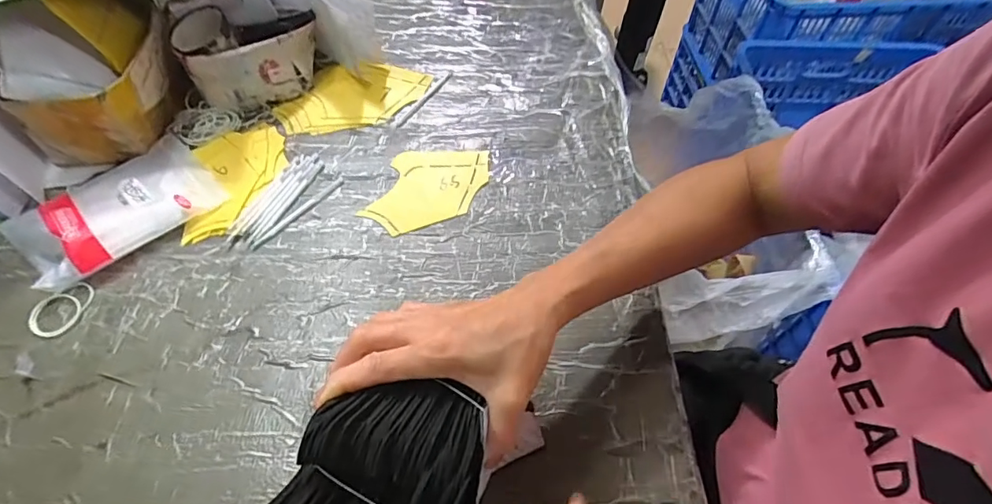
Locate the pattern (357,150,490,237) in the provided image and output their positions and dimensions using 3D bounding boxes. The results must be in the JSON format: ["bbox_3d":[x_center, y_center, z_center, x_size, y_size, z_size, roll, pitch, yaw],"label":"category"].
[{"bbox_3d":[-0.069,-0.068,0.530,0.101,0.005,0.119,14,57,8],"label":"pattern"}]

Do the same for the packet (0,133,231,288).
[{"bbox_3d":[-0.377,-0.050,0.506,0.174,0.031,0.122,-37,64,-23],"label":"packet"}]

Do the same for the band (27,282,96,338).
[{"bbox_3d":[-0.386,0.052,0.452,0.054,0.004,0.041,-32,62,-20],"label":"band"}]

